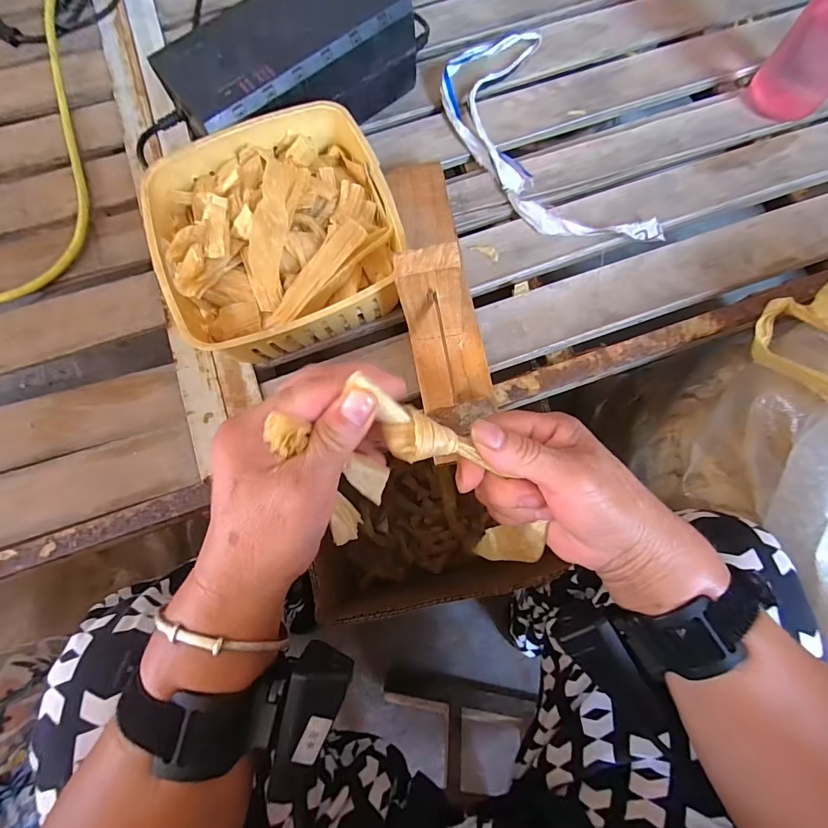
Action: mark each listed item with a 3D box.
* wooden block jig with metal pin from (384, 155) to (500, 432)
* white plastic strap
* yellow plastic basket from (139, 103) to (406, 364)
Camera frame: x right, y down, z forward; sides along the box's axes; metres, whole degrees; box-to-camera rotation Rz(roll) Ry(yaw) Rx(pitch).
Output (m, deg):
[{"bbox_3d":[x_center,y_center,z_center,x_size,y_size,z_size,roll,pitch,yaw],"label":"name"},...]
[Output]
[{"bbox_3d":[0.015,-0.120,0.339,0.061,0.119,0.241,-10,76,-1],"label":"wooden block jig with metal pin"},{"bbox_3d":[0.118,-0.267,0.427,0.123,0.016,0.281,-21,76,-4],"label":"white plastic strap"},{"bbox_3d":[-0.112,-0.144,0.372,0.181,0.085,0.184,-18,76,-6],"label":"yellow plastic basket"}]

